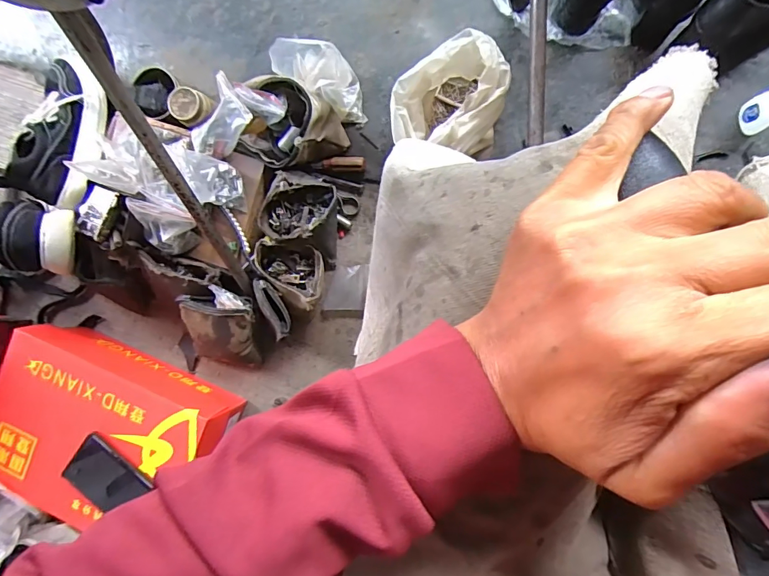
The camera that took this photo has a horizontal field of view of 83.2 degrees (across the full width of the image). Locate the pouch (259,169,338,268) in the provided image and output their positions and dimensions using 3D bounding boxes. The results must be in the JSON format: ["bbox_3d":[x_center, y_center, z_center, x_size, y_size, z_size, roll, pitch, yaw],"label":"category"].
[{"bbox_3d":[-0.114,-0.094,0.598,0.093,0.075,0.107,12,93,9],"label":"pouch"}]

